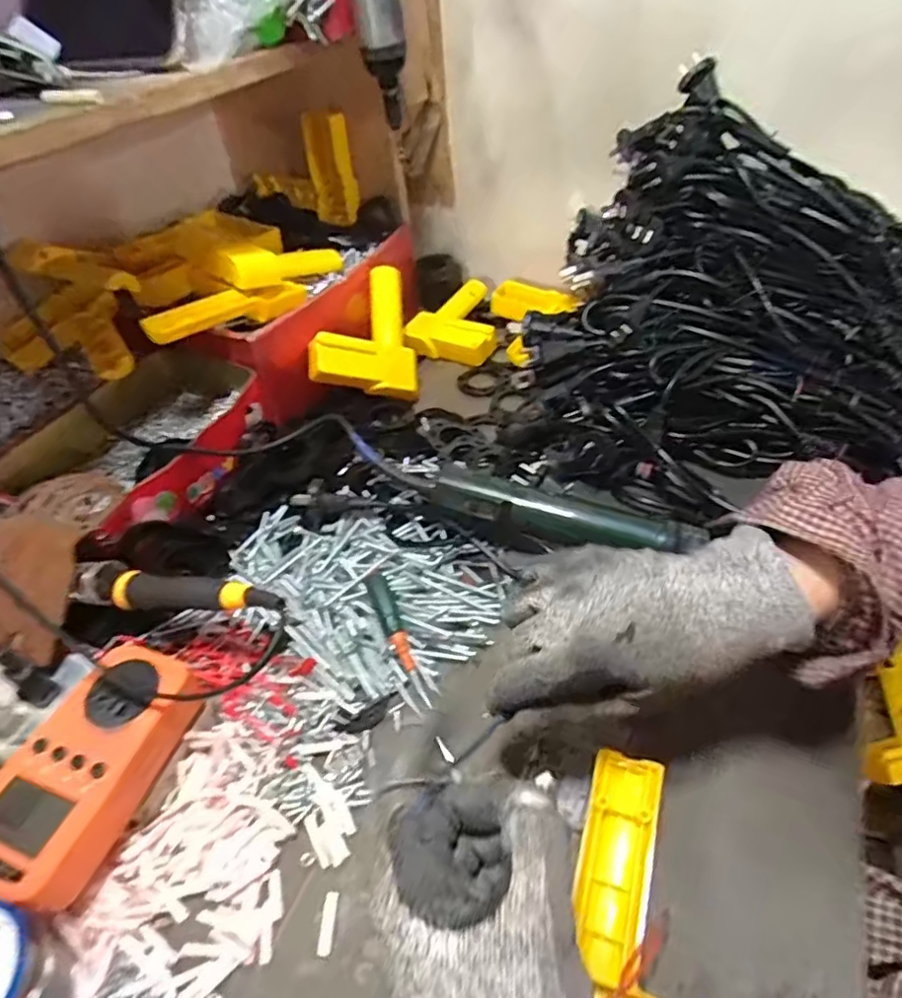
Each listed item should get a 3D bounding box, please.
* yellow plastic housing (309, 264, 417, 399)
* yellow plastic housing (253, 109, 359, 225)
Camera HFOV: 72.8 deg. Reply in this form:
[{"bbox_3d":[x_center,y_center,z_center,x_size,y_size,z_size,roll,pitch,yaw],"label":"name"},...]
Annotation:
[{"bbox_3d":[-0.090,-0.178,0.640,0.111,0.042,0.147,8,69,-28],"label":"yellow plastic housing"},{"bbox_3d":[-0.176,-0.402,0.725,0.146,0.116,0.030,23,50,27],"label":"yellow plastic housing"}]

